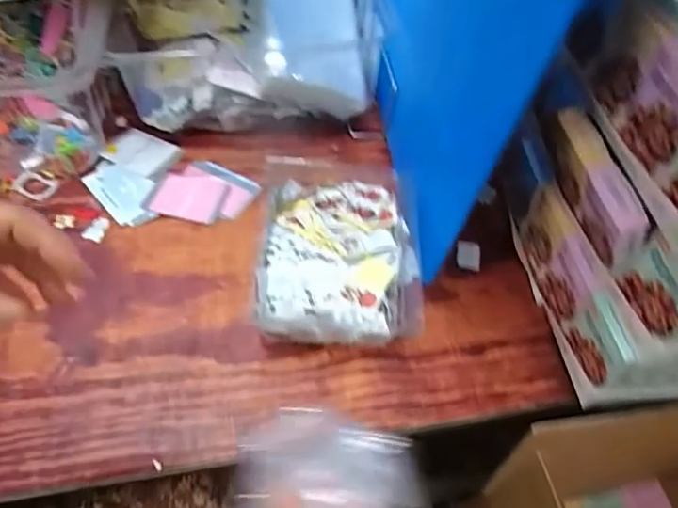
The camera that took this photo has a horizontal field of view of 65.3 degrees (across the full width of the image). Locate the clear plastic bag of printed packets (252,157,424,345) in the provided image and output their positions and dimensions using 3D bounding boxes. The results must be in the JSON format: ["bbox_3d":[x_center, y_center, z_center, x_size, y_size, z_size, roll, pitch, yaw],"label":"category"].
[{"bbox_3d":[0.004,-0.017,0.563,0.169,0.054,0.233,2,55,-3],"label":"clear plastic bag of printed packets"}]

